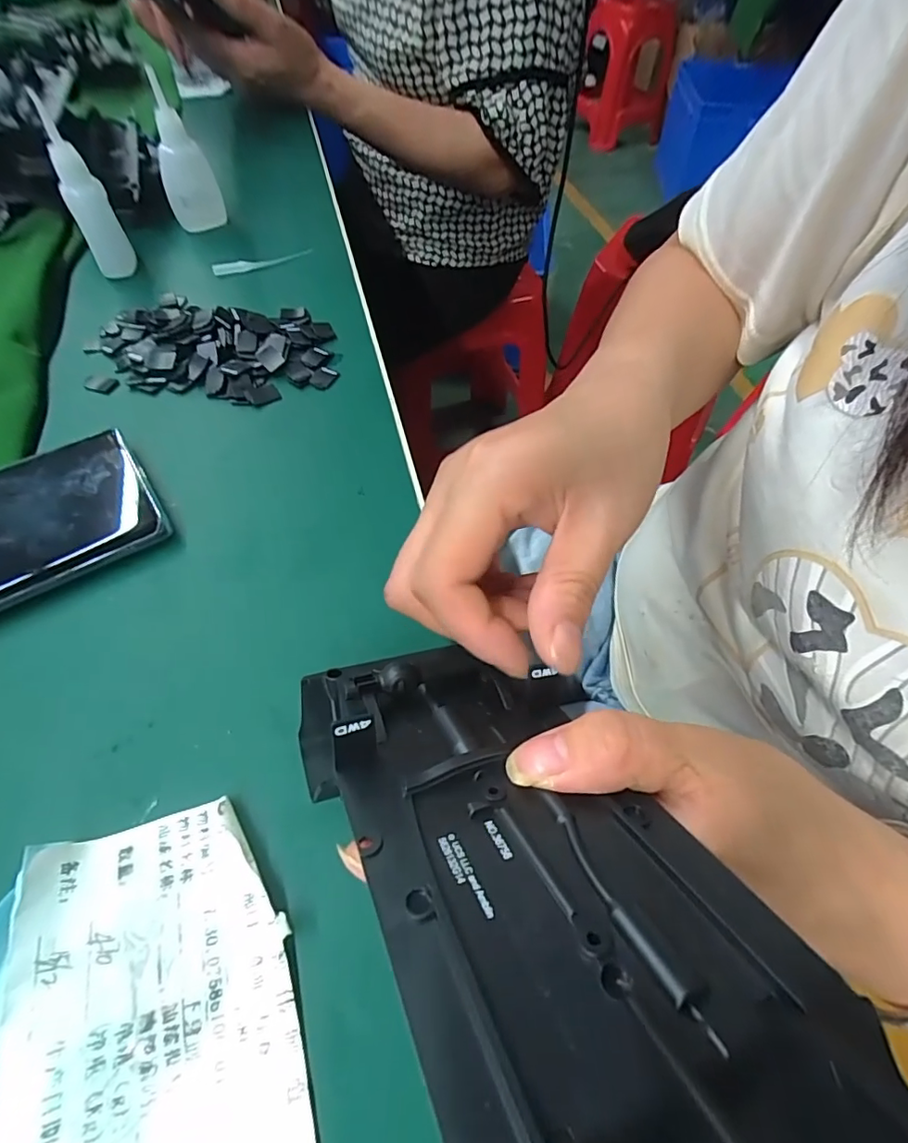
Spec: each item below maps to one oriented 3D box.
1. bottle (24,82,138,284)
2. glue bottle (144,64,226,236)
[{"bbox_3d":[-0.218,-0.223,0.306,0.023,0.077,0.026,-25,61,-16],"label":"bottle"},{"bbox_3d":[-0.182,-0.275,0.347,0.032,0.075,0.026,-29,61,-19],"label":"glue bottle"}]

